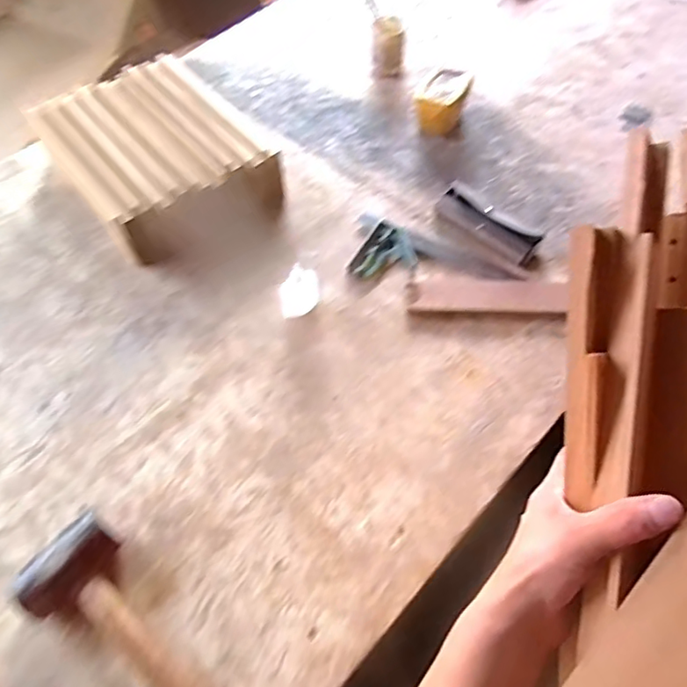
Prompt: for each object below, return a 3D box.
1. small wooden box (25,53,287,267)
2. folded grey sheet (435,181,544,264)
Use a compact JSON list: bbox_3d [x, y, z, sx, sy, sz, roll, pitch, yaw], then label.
[{"bbox_3d":[-0.280,-0.280,0.858,0.262,0.103,0.351,-34,62,-18],"label":"small wooden box"},{"bbox_3d":[0.207,-0.173,0.808,0.160,0.037,0.057,37,66,23],"label":"folded grey sheet"}]

